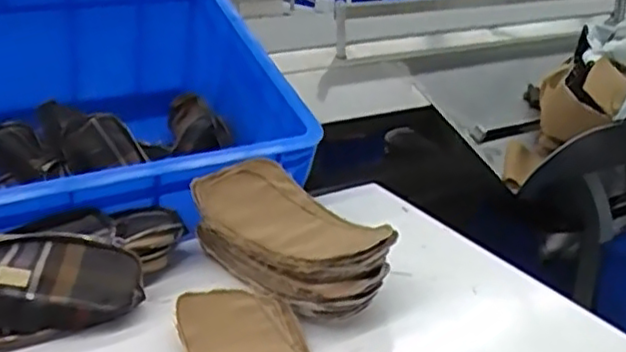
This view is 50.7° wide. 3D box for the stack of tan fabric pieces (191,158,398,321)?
[{"bbox_3d":[-0.018,0.048,0.570,0.111,0.055,0.195,-16,27,-33],"label":"stack of tan fabric pieces"}]

